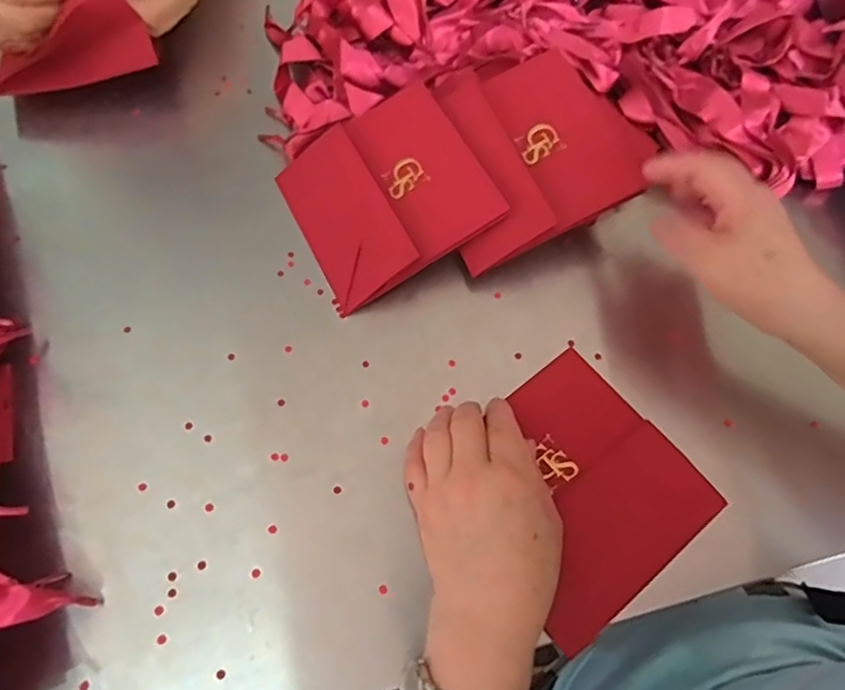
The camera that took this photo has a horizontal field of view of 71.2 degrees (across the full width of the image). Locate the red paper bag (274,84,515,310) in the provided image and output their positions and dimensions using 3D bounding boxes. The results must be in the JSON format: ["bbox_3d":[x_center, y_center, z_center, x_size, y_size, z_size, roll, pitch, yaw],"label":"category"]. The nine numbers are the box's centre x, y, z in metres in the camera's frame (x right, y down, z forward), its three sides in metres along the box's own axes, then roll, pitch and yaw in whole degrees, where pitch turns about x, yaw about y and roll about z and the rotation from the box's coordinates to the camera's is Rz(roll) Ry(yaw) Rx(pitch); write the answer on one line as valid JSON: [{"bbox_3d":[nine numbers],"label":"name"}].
[{"bbox_3d":[-0.029,-0.113,0.437,0.137,0.013,0.139,-31,69,5],"label":"red paper bag"}]

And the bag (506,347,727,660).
[{"bbox_3d":[0.098,0.091,0.381,0.133,0.009,0.140,-38,72,-12],"label":"bag"}]

